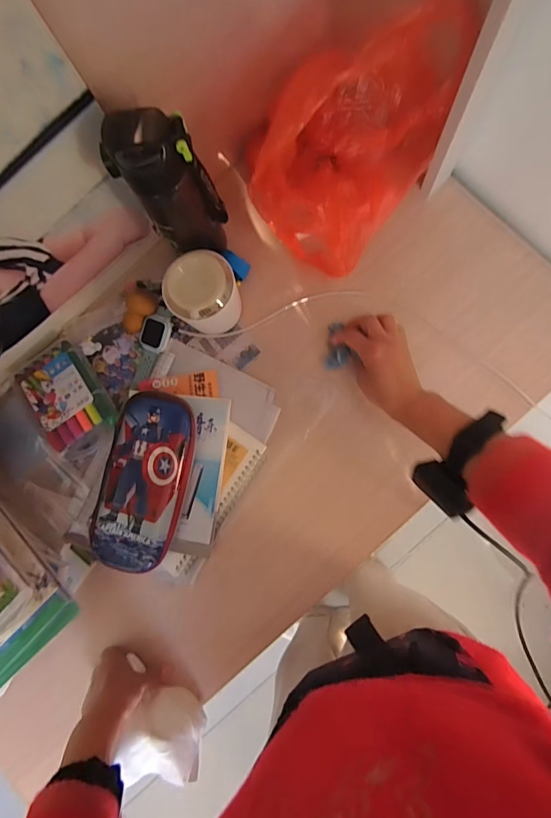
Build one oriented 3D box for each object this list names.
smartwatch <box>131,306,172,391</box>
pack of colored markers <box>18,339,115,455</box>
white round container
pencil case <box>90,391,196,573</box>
[{"bbox_3d":[-0.174,-0.083,0.557,0.037,0.018,0.117,23,100,4],"label":"smartwatch"},{"bbox_3d":[-0.292,-0.019,0.560,0.090,0.033,0.130,-35,85,0],"label":"pack of colored markers"},{"bbox_3d":[-0.092,-0.148,0.521,0.086,0.096,0.075,-13,84,5],"label":"white round container"},{"bbox_3d":[-0.167,0.090,0.518,0.107,0.039,0.219,13,87,3],"label":"pencil case"}]

